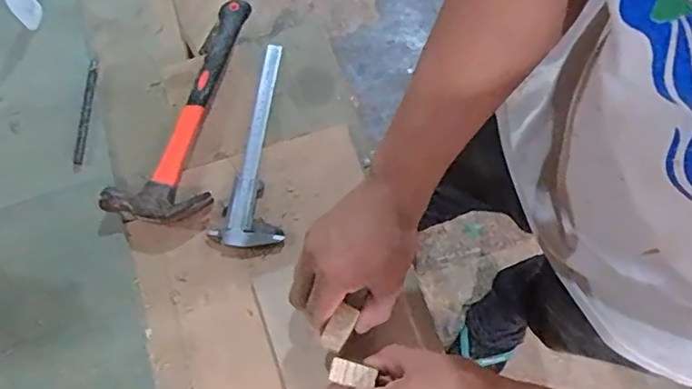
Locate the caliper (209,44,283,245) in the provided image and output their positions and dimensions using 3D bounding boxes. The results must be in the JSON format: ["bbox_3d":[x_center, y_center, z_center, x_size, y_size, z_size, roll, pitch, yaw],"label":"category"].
[{"bbox_3d":[-0.092,-0.057,0.583,0.063,0.009,0.226,2,70,2],"label":"caliper"}]

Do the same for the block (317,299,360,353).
[{"bbox_3d":[-0.005,0.107,0.451,0.018,0.009,0.038,29,74,11],"label":"block"}]

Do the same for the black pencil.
[{"bbox_3d":[-0.277,-0.084,0.593,0.012,0.012,0.128,0,70,1],"label":"black pencil"}]

